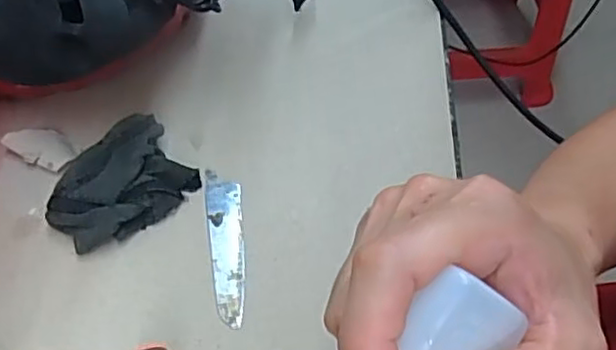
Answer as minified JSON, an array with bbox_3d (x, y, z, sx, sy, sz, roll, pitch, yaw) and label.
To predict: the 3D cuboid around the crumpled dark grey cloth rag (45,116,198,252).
[{"bbox_3d":[-0.111,0.007,0.396,0.055,0.029,0.083,34,61,19],"label":"crumpled dark grey cloth rag"}]

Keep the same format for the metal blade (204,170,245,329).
[{"bbox_3d":[-0.048,0.040,0.387,0.021,0.004,0.100,-5,56,-5],"label":"metal blade"}]

